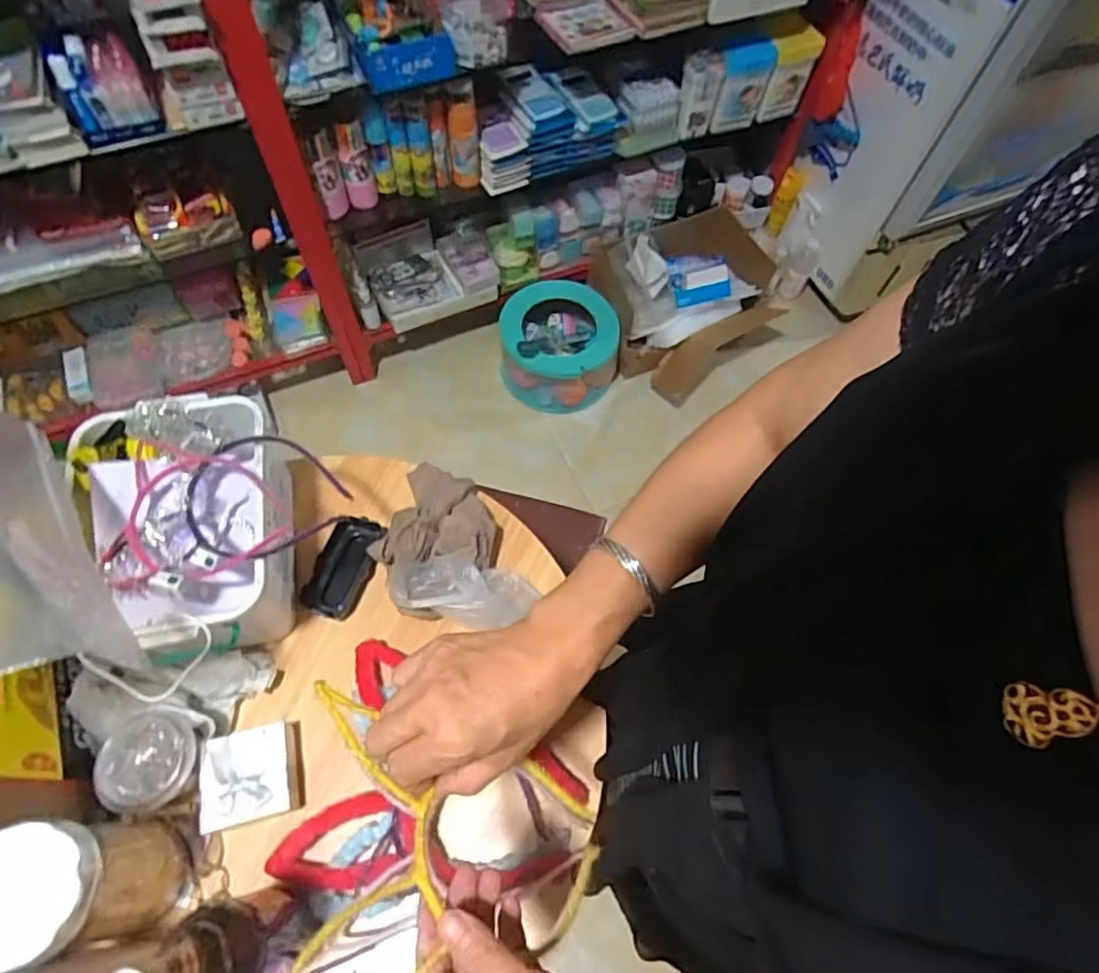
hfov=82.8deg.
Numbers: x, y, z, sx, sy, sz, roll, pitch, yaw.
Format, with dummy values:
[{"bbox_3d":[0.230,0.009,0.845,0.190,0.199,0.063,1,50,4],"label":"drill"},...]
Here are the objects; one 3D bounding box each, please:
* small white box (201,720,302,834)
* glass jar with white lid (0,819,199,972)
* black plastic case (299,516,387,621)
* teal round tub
[{"bbox_3d":[-0.269,0.260,0.561,0.073,0.033,0.074,-13,64,-9],"label":"small white box"},{"bbox_3d":[-0.346,0.298,0.468,0.080,0.159,0.082,1,62,-2],"label":"glass jar with white lid"},{"bbox_3d":[-0.218,0.086,0.668,0.061,0.030,0.110,15,63,5],"label":"black plastic case"},{"bbox_3d":[0.022,-0.352,1.562,0.283,0.193,0.269,1,62,-2],"label":"teal round tub"}]

